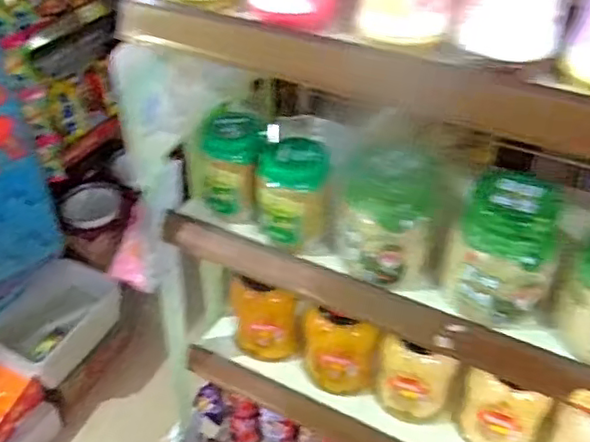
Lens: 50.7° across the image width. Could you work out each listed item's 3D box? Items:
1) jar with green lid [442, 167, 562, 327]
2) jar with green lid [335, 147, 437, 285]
[{"bbox_3d":[0.205,0.032,0.610,0.095,0.141,0.082,18,45,20],"label":"jar with green lid"},{"bbox_3d":[0.096,-0.003,0.665,0.091,0.125,0.095,-1,42,1],"label":"jar with green lid"}]

